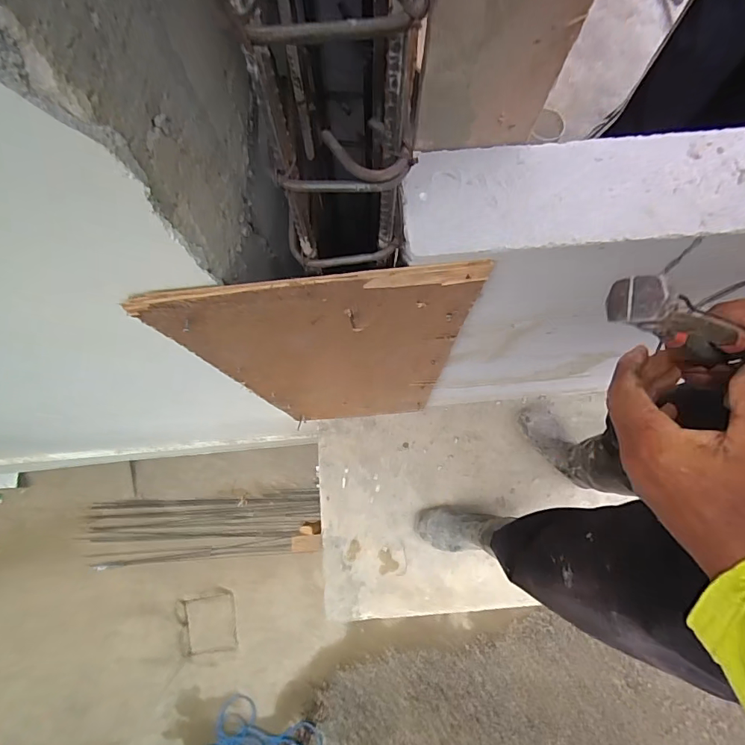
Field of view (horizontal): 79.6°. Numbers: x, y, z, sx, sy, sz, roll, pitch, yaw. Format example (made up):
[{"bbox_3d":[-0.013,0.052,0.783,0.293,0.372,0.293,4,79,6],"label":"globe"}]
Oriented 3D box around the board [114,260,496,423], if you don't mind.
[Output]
[{"bbox_3d":[-0.054,0.007,0.736,0.323,0.731,0.014,-5,77,-1],"label":"board"}]

